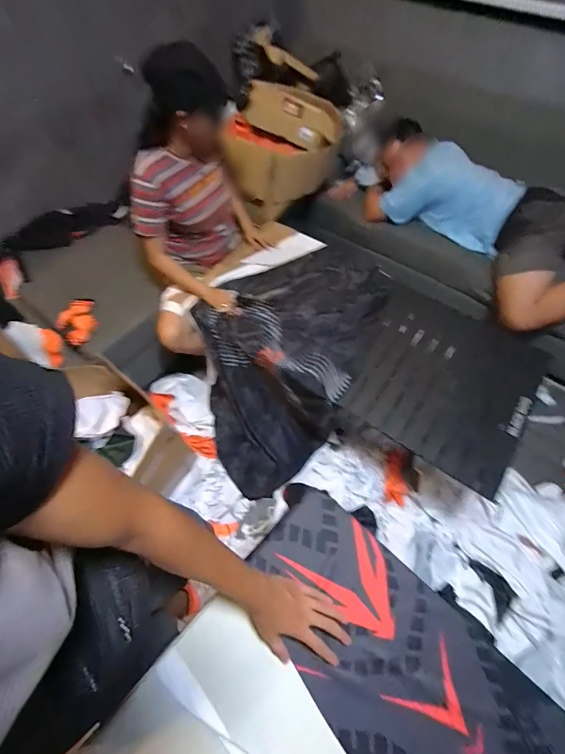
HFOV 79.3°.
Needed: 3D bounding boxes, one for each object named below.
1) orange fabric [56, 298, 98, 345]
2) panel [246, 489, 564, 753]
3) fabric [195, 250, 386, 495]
[{"bbox_3d":[-0.766,-0.213,1.273,0.122,0.052,0.193,-18,61,-12],"label":"orange fabric"},{"bbox_3d":[0.166,0.413,0.520,0.253,0.027,0.477,-33,66,-19],"label":"panel"},{"bbox_3d":[0.017,-0.065,1.379,0.574,0.445,0.874,37,65,19],"label":"fabric"}]

